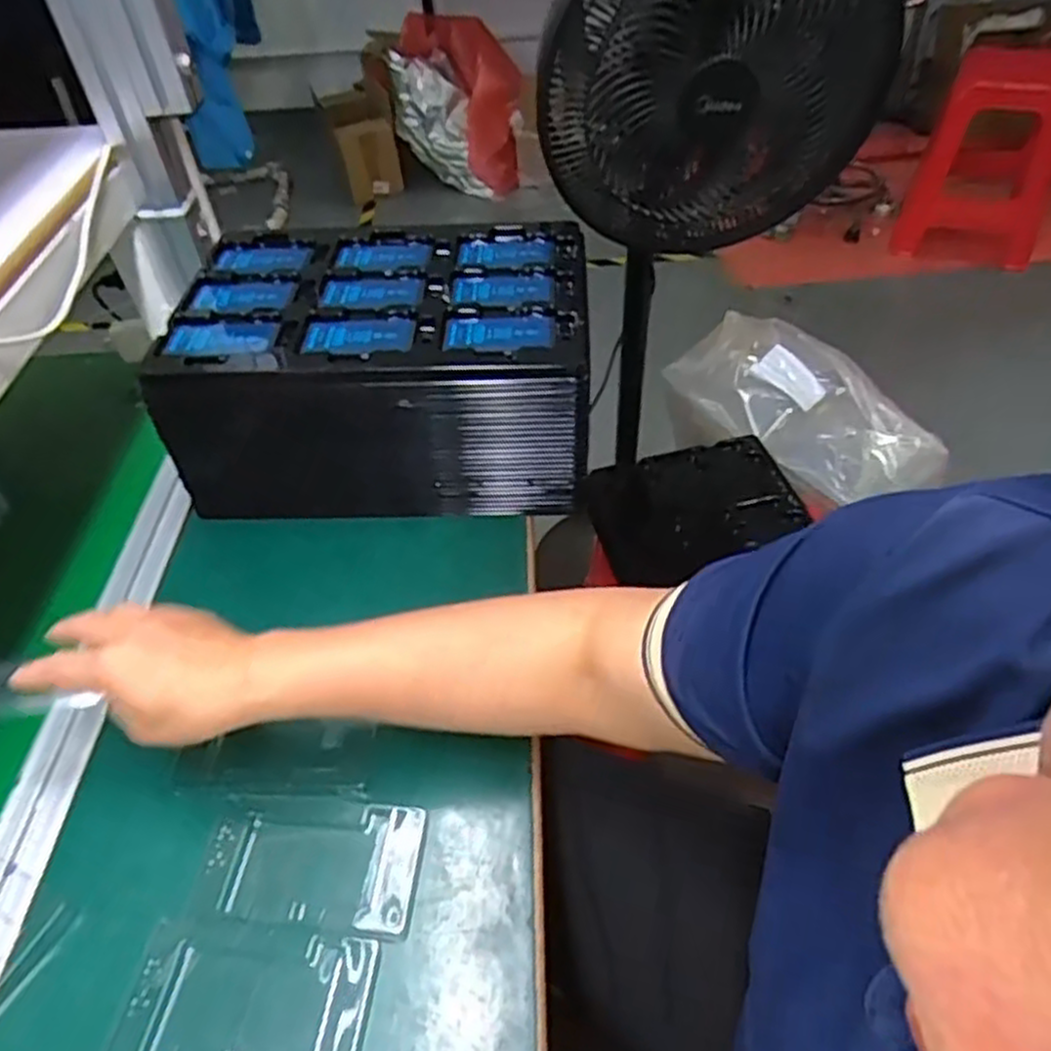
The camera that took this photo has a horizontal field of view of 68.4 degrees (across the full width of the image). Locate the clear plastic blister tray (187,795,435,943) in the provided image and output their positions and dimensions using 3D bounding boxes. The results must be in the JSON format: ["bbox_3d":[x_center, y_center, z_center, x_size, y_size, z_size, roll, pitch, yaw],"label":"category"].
[{"bbox_3d":[-0.126,0.197,0.460,0.128,0.009,0.073,3,47,7],"label":"clear plastic blister tray"}]

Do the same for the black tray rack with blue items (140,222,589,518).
[{"bbox_3d":[-0.110,-0.132,0.670,0.333,0.145,0.228,3,47,7],"label":"black tray rack with blue items"}]

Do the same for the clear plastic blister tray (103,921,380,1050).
[{"bbox_3d":[-0.147,0.251,0.408,0.125,0.013,0.071,2,47,7],"label":"clear plastic blister tray"}]

